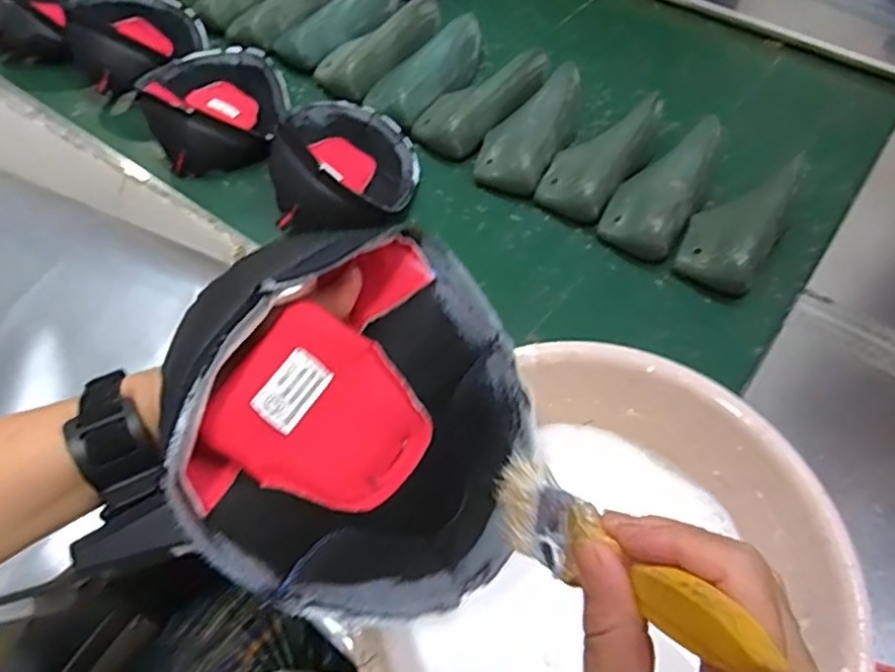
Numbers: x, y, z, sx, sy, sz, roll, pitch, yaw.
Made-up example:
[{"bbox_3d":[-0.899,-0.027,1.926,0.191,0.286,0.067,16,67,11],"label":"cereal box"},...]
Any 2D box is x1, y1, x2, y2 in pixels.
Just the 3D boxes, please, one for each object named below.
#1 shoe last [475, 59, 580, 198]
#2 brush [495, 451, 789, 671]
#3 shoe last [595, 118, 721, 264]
[{"bbox_3d":[0.115,-0.274,0.827,0.098,0.054,0.203,27,72,17],"label":"shoe last"},{"bbox_3d":[0.057,0.080,0.234,0.023,0.150,0.038,-25,98,-16],"label":"brush"},{"bbox_3d":[0.263,-0.182,0.752,0.091,0.056,0.205,33,75,21],"label":"shoe last"}]

